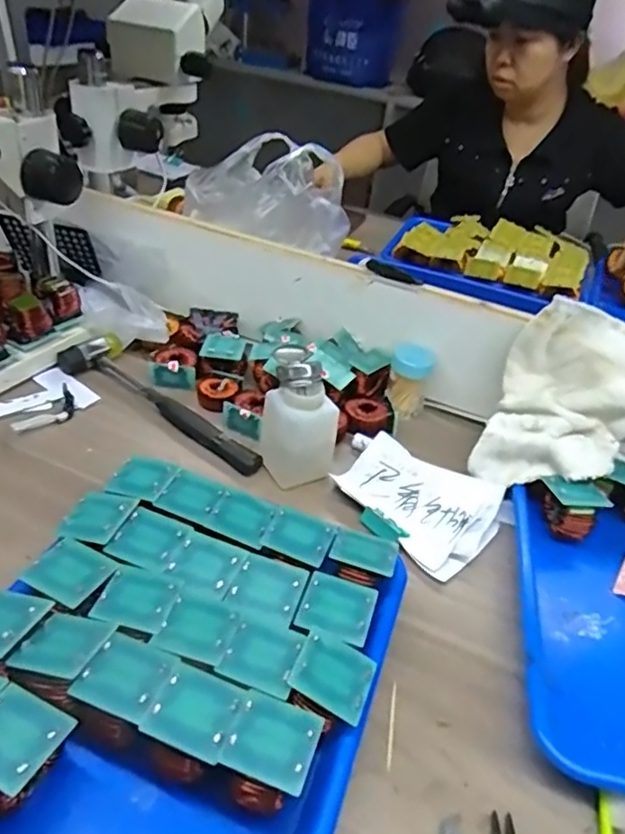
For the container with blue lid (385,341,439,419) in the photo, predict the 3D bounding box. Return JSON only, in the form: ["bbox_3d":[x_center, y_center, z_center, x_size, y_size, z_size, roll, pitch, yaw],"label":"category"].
[{"bbox_3d":[0.107,-0.043,0.674,0.047,0.076,0.047,19,36,13],"label":"container with blue lid"}]

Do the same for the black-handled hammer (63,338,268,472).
[{"bbox_3d":[-0.149,-0.022,0.636,0.264,0.023,0.068,26,45,26],"label":"black-handled hammer"}]

